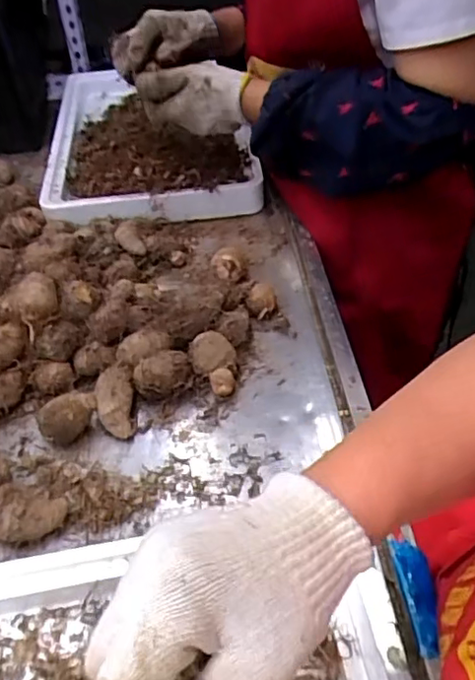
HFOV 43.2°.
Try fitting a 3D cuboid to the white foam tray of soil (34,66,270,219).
[{"bbox_3d":[-0.134,-0.330,0.939,0.295,0.053,0.427,-6,45,-2],"label":"white foam tray of soil"}]

